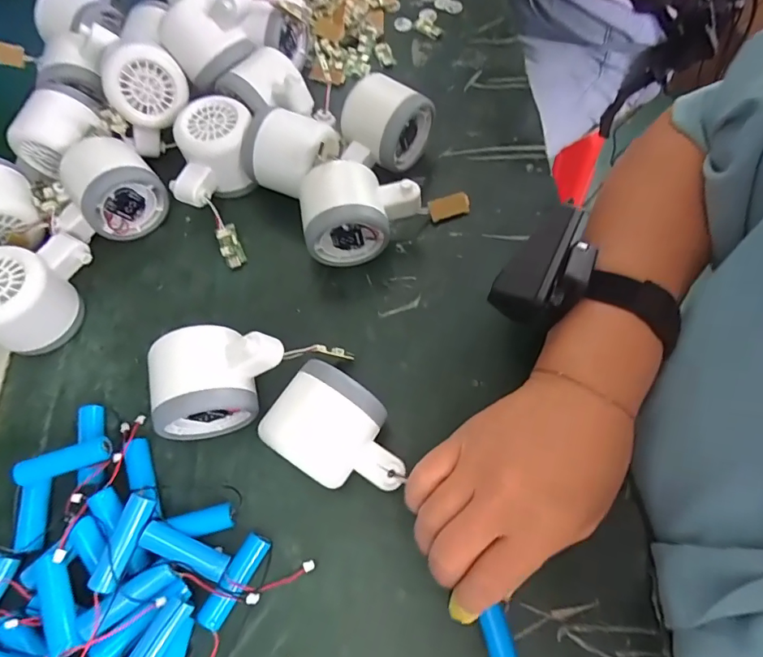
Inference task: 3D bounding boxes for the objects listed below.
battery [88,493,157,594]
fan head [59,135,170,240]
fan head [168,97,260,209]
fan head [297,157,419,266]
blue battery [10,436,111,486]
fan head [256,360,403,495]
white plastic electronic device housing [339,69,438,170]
[{"bbox_3d":[-0.141,0.116,0.255,0.018,0.013,0.049,15,67,7],"label":"battery"},{"bbox_3d":[-0.202,-0.108,0.350,0.058,0.053,0.057,-38,71,-15],"label":"fan head"},{"bbox_3d":[-0.128,-0.131,0.360,0.058,0.048,0.079,4,66,3],"label":"fan head"},{"bbox_3d":[-0.015,-0.083,0.335,0.080,0.057,0.051,-10,66,-4],"label":"fan head"},{"bbox_3d":[-0.189,0.079,0.281,0.052,0.013,0.014,-18,67,-7],"label":"blue battery"},{"bbox_3d":[-0.023,0.064,0.273,0.078,0.057,0.054,30,70,13],"label":"fan head"},{"bbox_3d":[-0.001,-0.156,0.367,0.059,0.049,0.063,35,71,15],"label":"white plastic electronic device housing"}]

